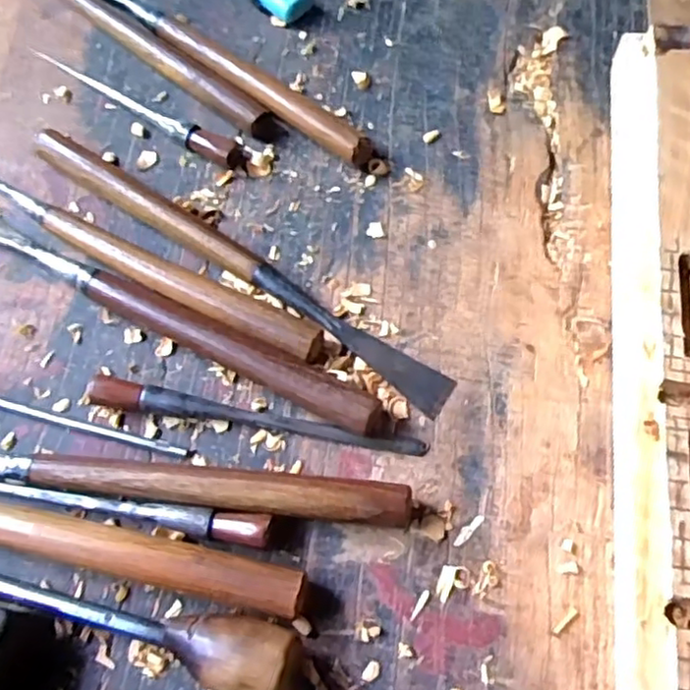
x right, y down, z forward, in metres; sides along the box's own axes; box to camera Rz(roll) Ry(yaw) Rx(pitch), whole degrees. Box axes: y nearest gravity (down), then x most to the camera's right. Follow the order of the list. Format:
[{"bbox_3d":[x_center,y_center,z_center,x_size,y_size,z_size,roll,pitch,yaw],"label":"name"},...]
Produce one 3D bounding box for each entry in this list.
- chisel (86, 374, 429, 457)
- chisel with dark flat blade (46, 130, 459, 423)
[{"bbox_3d":[-0.041,0.032,0.305,0.152,0.012,0.011,7,67,7],"label":"chisel"},{"bbox_3d":[-0.058,-0.045,0.332,0.253,0.014,0.016,33,72,17],"label":"chisel with dark flat blade"}]

